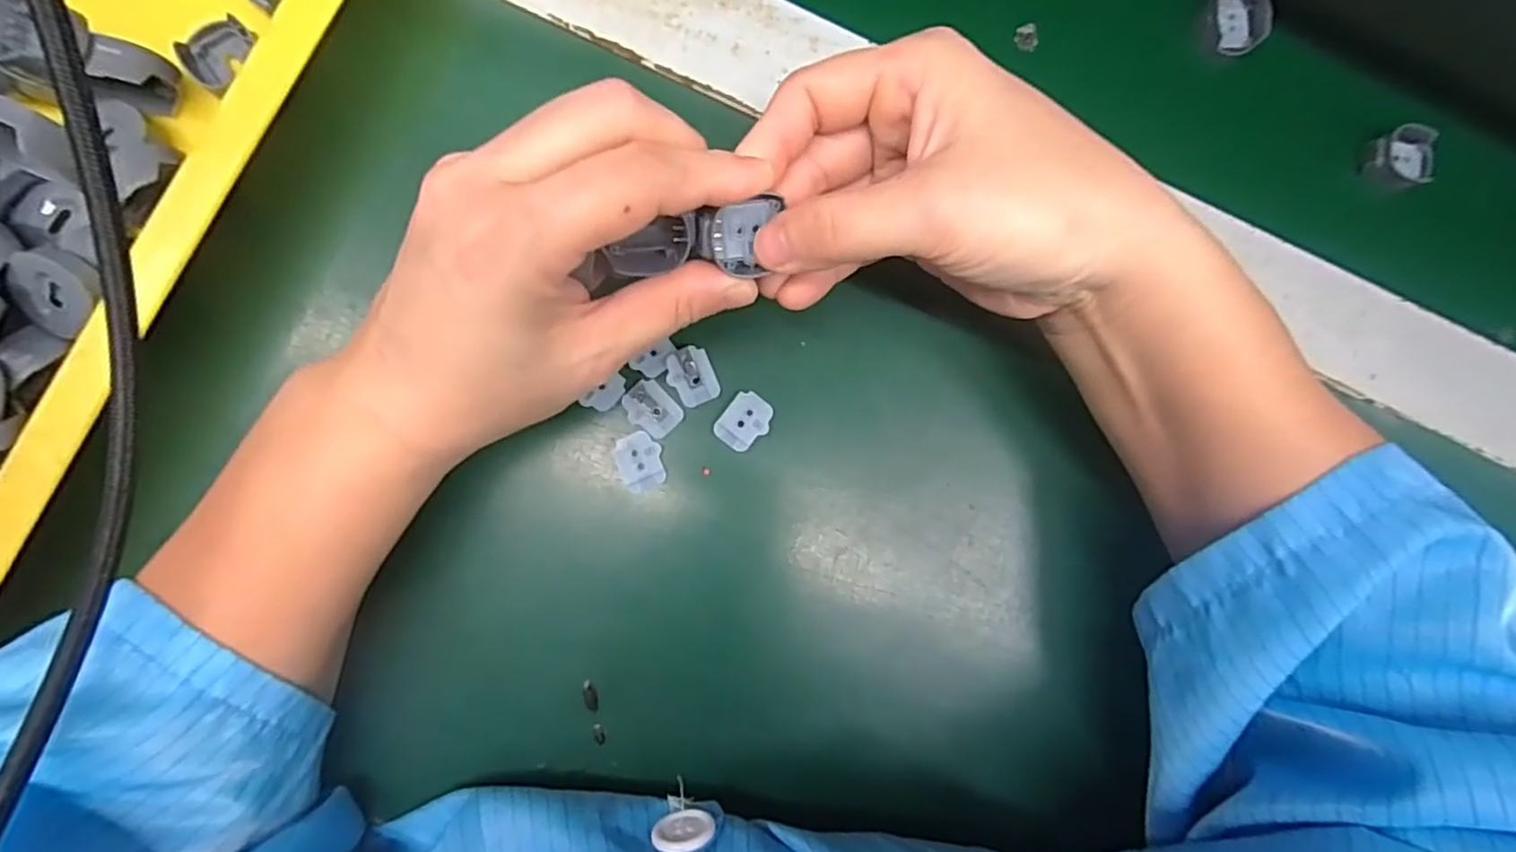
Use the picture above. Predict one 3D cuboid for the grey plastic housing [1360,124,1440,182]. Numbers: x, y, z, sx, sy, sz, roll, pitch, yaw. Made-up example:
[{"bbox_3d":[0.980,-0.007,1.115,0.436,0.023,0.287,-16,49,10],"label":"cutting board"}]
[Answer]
[{"bbox_3d":[0.289,-0.121,0.297,0.028,0.012,0.026,-8,89,-7],"label":"grey plastic housing"}]

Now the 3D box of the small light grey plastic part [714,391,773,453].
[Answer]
[{"bbox_3d":[-0.005,-0.002,0.253,0.017,0.004,0.022,36,84,-4],"label":"small light grey plastic part"}]

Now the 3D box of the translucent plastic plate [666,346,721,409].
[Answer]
[{"bbox_3d":[-0.025,-0.019,0.249,0.017,0.004,0.021,-25,91,-7],"label":"translucent plastic plate"}]

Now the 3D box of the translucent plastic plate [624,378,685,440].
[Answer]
[{"bbox_3d":[-0.039,-0.006,0.248,0.016,0.004,0.021,-44,93,-6],"label":"translucent plastic plate"}]

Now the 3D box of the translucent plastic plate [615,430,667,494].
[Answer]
[{"bbox_3d":[-0.044,0.013,0.245,0.016,0.004,0.021,-20,90,-7],"label":"translucent plastic plate"}]

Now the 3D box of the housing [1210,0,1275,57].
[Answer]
[{"bbox_3d":[0.209,-0.176,0.287,0.024,0.012,0.026,6,87,-6],"label":"housing"}]

